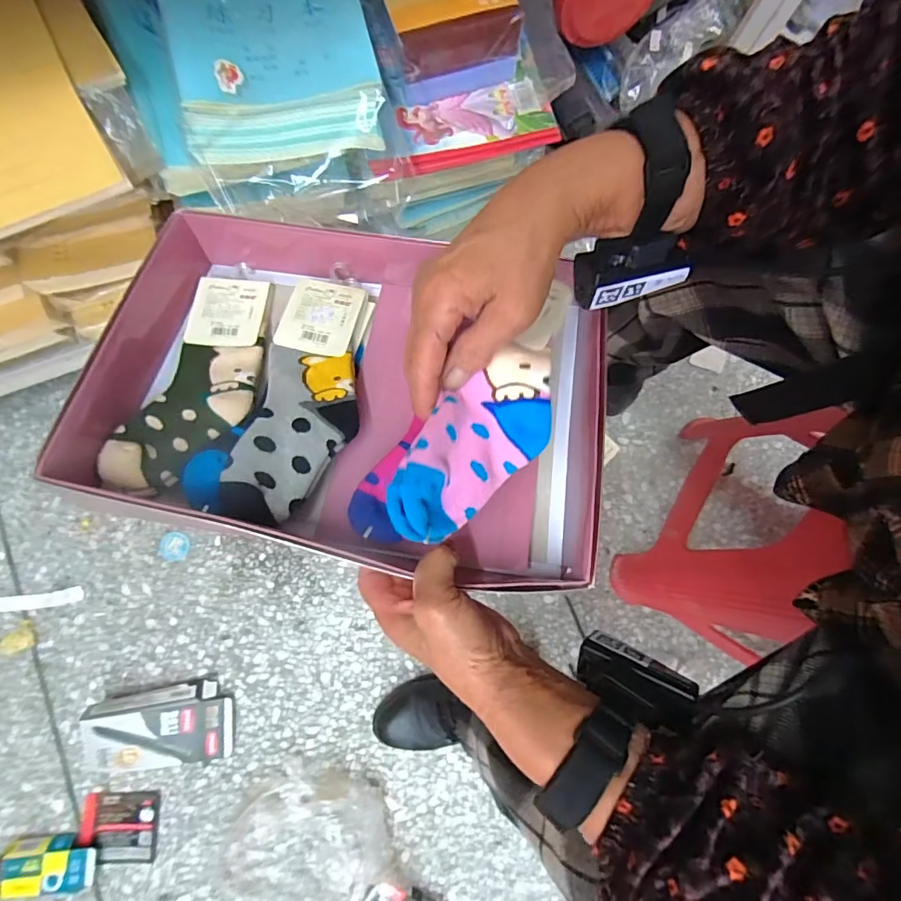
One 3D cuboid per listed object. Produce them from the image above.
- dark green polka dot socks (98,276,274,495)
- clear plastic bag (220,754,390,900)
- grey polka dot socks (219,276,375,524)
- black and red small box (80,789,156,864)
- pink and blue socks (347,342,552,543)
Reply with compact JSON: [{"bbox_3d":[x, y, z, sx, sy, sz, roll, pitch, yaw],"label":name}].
[{"bbox_3d":[-0.198,-0.061,0.380,0.081,0.016,0.208,10,62,1],"label":"dark green polka dot socks"},{"bbox_3d":[-0.205,0.568,0.672,0.215,0.030,0.201,17,79,0],"label":"clear plastic bag"},{"bbox_3d":[-0.112,-0.045,0.369,0.079,0.018,0.212,8,64,0],"label":"grey polka dot socks"},{"bbox_3d":[-0.478,0.542,0.675,0.102,0.010,0.090,2,79,-2],"label":"black and red small box"},{"bbox_3d":[0.008,0.000,0.275,0.060,0.030,0.144,44,70,8],"label":"pink and blue socks"}]

